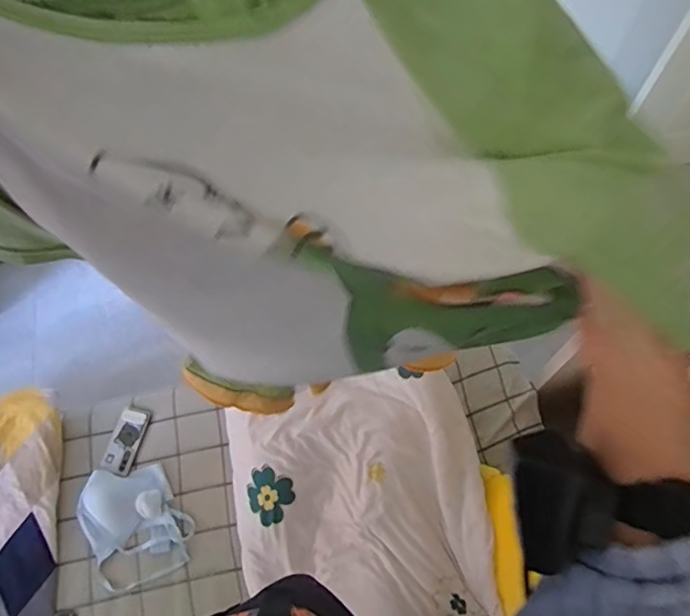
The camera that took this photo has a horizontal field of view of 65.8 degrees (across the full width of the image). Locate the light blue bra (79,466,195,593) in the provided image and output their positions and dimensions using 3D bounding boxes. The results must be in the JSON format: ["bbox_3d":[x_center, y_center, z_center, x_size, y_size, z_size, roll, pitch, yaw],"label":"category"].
[{"bbox_3d":[-0.505,0.508,1.279,0.217,0.026,0.281,-28,66,-13],"label":"light blue bra"}]

